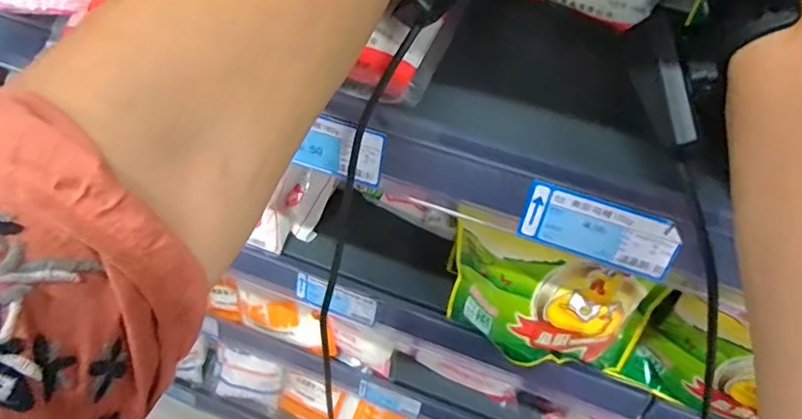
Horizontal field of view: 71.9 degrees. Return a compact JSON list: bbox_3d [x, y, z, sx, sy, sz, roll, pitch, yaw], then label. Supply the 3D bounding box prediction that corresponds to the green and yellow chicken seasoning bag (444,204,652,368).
[{"bbox_3d":[0.099,0.078,0.430,0.137,0.124,0.025,23,38,14],"label":"green and yellow chicken seasoning bag"}]

